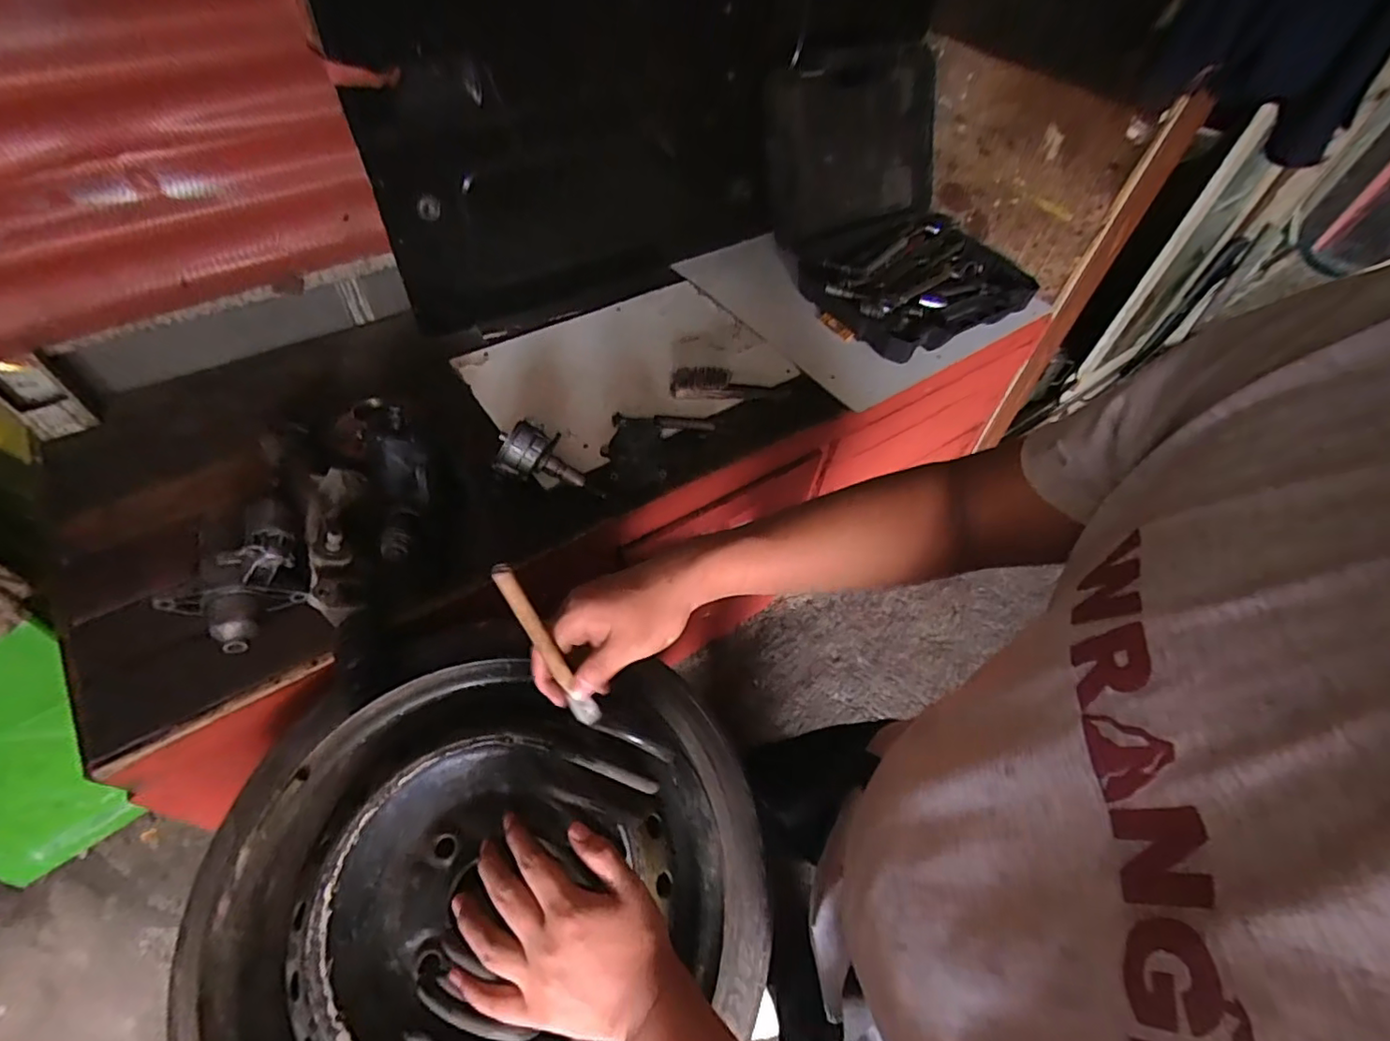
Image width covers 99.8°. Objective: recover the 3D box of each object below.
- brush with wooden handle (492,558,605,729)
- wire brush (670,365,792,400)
[{"bbox_3d":[-0.096,0.089,0.394,0.013,0.163,0.015,16,48,35],"label":"brush with wooden handle"},{"bbox_3d":[0.065,-0.244,1.041,0.217,0.045,0.045,-5,52,-9],"label":"wire brush"}]

